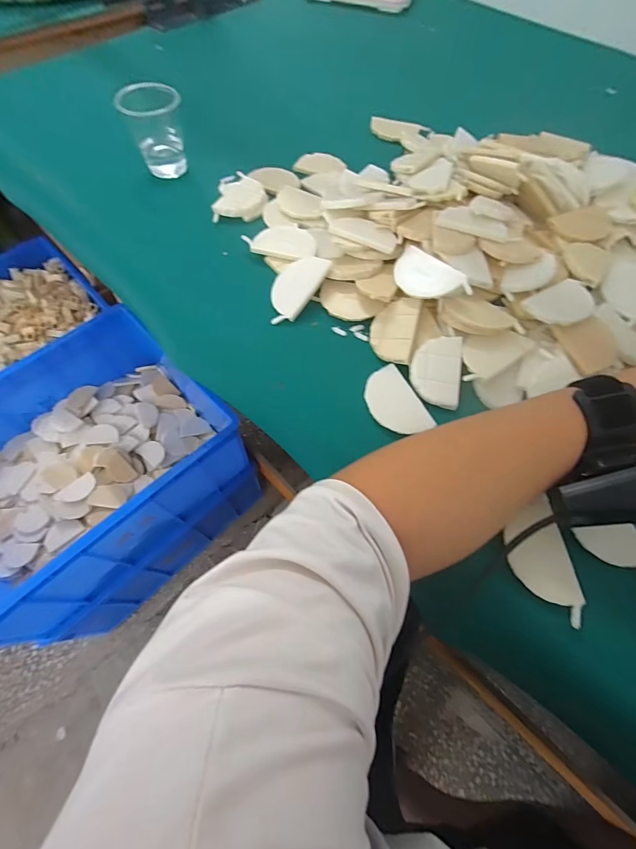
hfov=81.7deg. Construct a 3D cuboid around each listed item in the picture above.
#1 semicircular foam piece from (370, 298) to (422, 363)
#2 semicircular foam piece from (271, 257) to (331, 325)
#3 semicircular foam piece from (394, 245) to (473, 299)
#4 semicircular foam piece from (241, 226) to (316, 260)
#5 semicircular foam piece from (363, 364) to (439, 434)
[{"bbox_3d":[0.070,-0.088,0.343,0.042,0.004,0.064,10,75,26],"label":"semicircular foam piece"},{"bbox_3d":[-0.025,-0.136,0.366,0.045,0.006,0.079,27,81,17],"label":"semicircular foam piece"},{"bbox_3d":[0.100,-0.133,0.339,0.040,0.004,0.076,-46,65,6],"label":"semicircular foam piece"},{"bbox_3d":[-0.040,-0.197,0.393,0.077,0.006,0.037,17,79,10],"label":"semicircular foam piece"},{"bbox_3d":[0.065,-0.019,0.315,0.042,0.004,0.067,-24,67,-13],"label":"semicircular foam piece"}]

